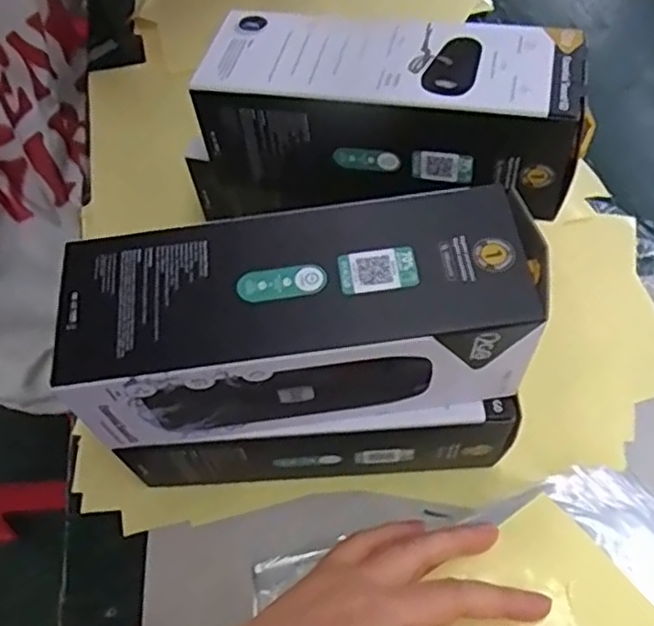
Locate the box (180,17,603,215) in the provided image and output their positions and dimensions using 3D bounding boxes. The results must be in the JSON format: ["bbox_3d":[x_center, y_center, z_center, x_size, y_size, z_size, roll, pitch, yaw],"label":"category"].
[{"bbox_3d":[0.032,-0.106,0.394,0.209,0.097,0.083,11,57,14],"label":"box"}]

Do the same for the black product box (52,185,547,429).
[{"bbox_3d":[-0.011,0.003,0.316,0.200,0.073,0.071,-8,54,1],"label":"black product box"}]

